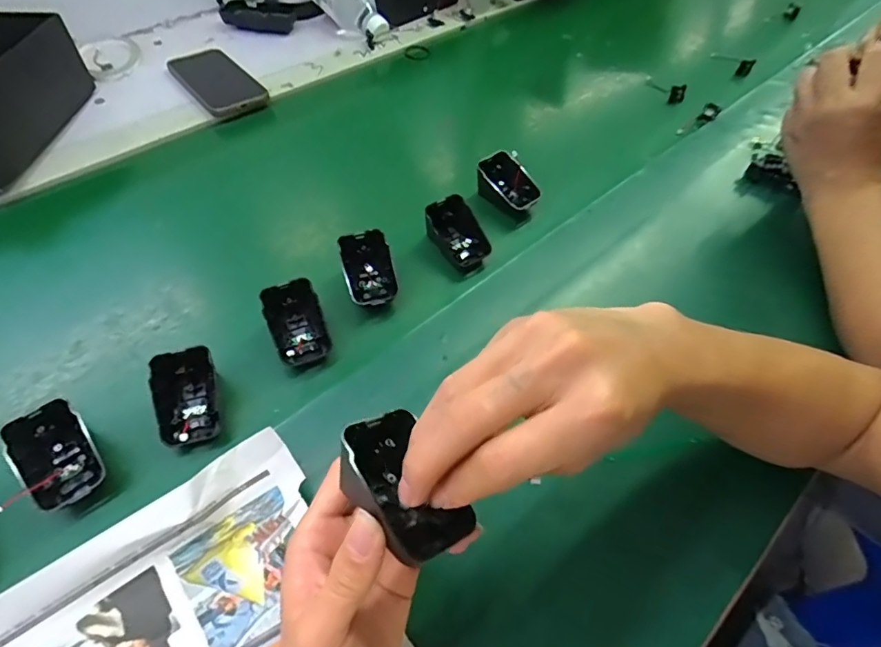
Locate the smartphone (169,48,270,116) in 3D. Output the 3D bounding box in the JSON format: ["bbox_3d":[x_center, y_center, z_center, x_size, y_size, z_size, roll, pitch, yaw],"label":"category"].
[{"bbox_3d":[-0.289,-0.315,0.639,0.077,0.007,0.158,-34,62,-19],"label":"smartphone"}]

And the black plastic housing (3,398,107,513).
[{"bbox_3d":[-0.263,0.091,0.341,0.051,0.039,0.064,-37,65,-26],"label":"black plastic housing"}]

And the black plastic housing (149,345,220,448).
[{"bbox_3d":[-0.188,0.058,0.371,0.043,0.044,0.062,-15,57,-14],"label":"black plastic housing"}]

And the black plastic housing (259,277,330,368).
[{"bbox_3d":[-0.120,0.003,0.415,0.047,0.047,0.062,-18,58,-16],"label":"black plastic housing"}]

